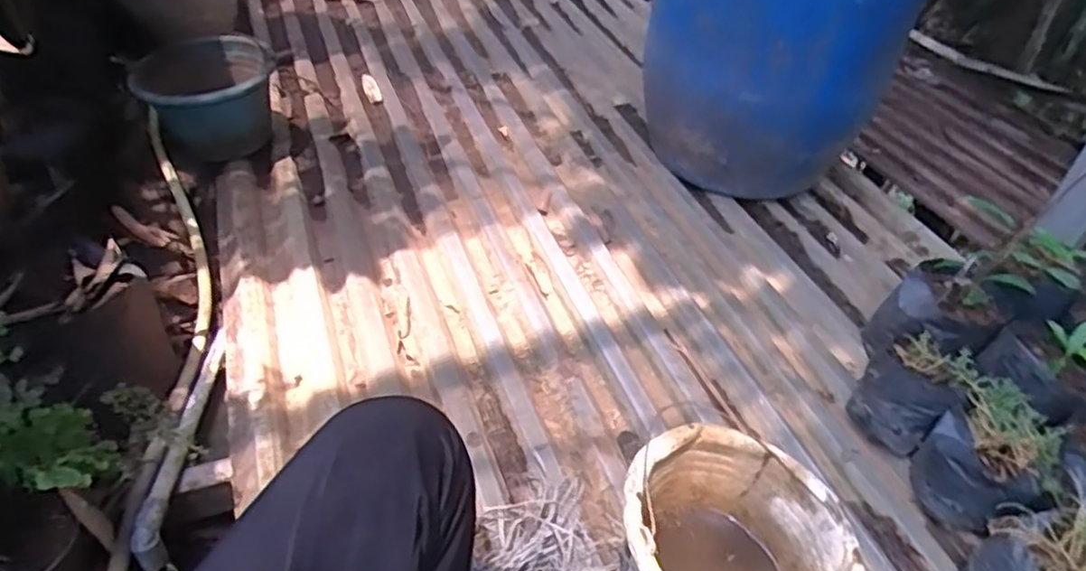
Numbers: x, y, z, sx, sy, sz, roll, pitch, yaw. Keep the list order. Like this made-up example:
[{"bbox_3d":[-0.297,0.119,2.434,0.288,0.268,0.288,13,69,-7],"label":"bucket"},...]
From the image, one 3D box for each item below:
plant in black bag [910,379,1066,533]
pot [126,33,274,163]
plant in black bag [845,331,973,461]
[{"bbox_3d":[0.550,0.222,0.895,0.126,0.135,0.136,-17,48,-20],"label":"plant in black bag"},{"bbox_3d":[-0.616,-0.335,1.315,0.233,0.172,0.232,-17,48,-20],"label":"pot"},{"bbox_3d":[0.498,0.154,0.982,0.099,0.149,0.106,2,44,-2],"label":"plant in black bag"}]

